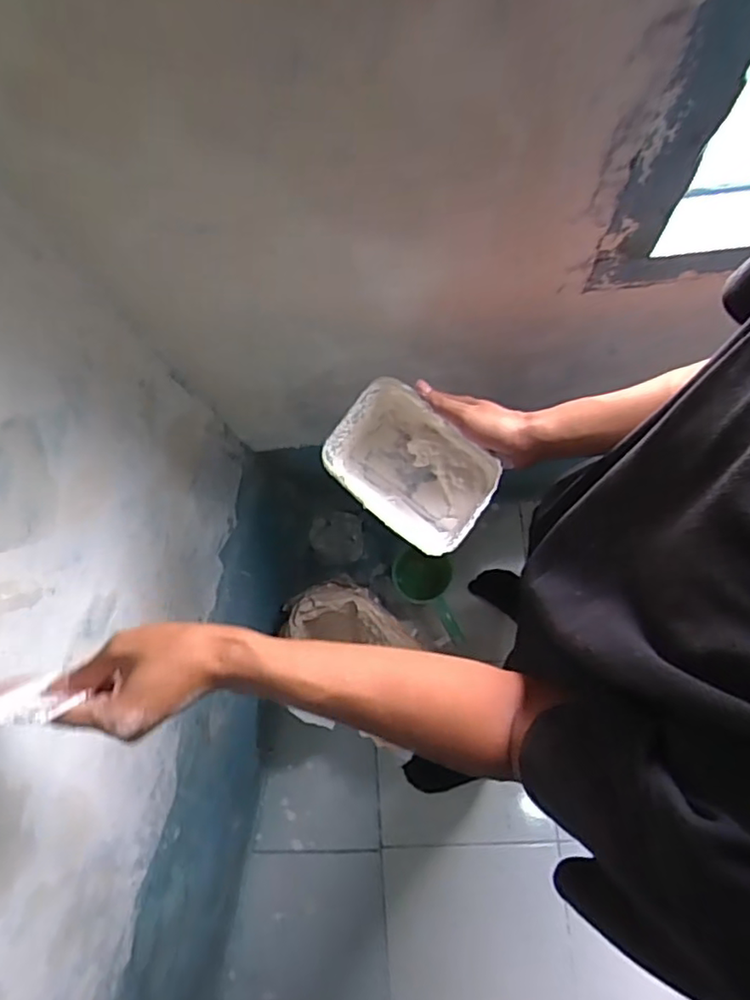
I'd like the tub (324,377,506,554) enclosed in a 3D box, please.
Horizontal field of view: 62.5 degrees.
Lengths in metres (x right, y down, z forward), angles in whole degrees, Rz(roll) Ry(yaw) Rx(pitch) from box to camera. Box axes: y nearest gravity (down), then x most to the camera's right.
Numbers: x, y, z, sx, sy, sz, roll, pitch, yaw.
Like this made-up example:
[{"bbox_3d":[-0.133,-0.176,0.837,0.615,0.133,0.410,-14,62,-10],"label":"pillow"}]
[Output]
[{"bbox_3d":[0.040,-0.033,0.647,0.172,0.071,0.126,38,86,10],"label":"tub"}]

